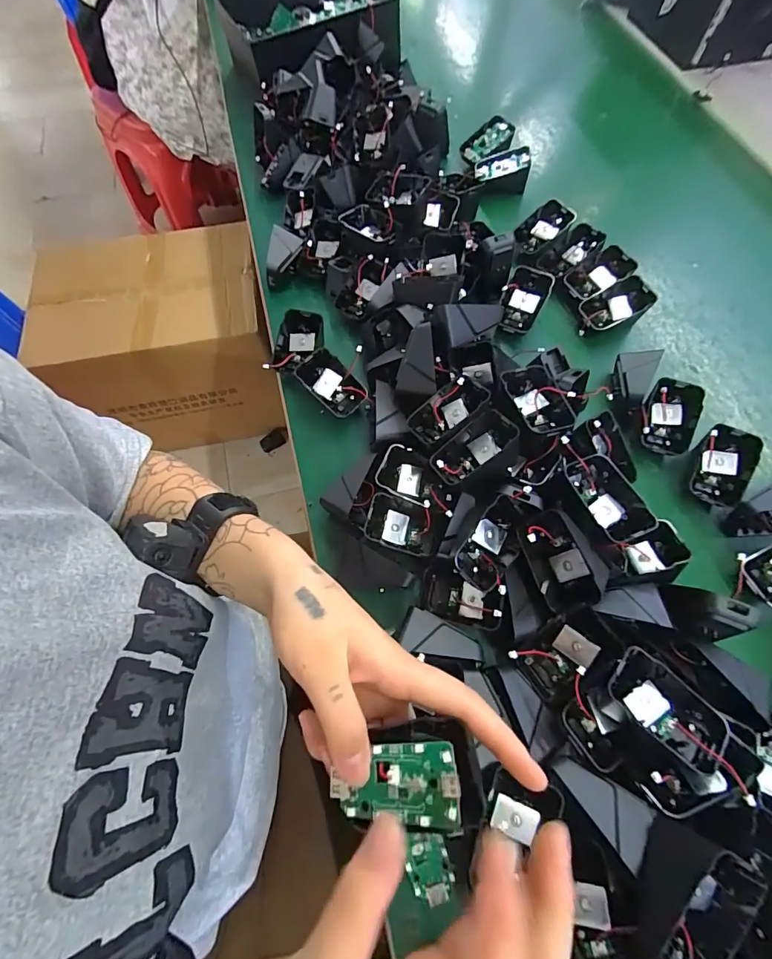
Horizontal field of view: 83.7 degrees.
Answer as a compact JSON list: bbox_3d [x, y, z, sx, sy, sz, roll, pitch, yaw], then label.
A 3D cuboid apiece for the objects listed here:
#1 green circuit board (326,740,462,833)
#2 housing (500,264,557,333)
[{"bbox_3d":[0.003,0.144,0.202,0.062,0.005,0.033,-15,64,21],"label":"green circuit board"},{"bbox_3d":[0.146,-0.190,0.460,0.046,0.024,0.066,20,102,-8],"label":"housing"}]

